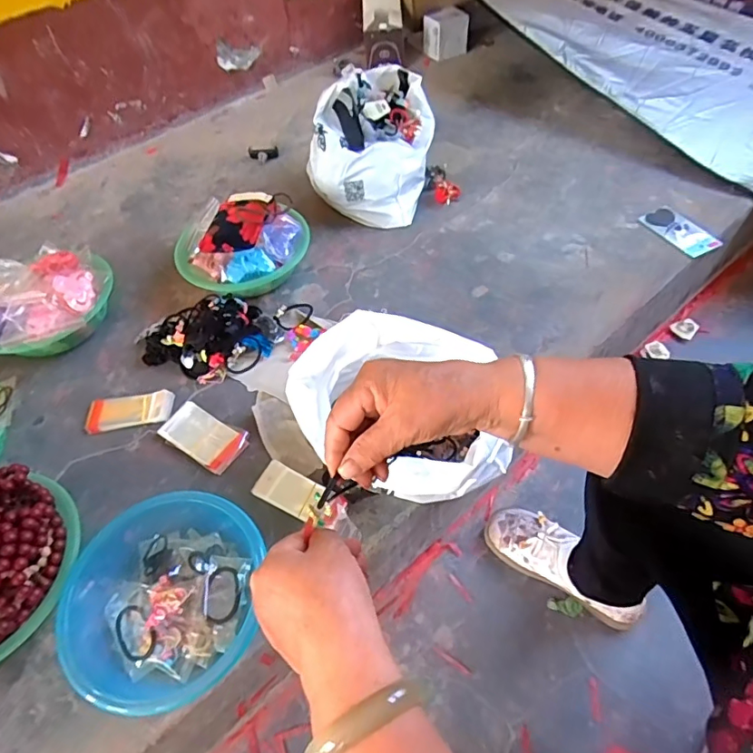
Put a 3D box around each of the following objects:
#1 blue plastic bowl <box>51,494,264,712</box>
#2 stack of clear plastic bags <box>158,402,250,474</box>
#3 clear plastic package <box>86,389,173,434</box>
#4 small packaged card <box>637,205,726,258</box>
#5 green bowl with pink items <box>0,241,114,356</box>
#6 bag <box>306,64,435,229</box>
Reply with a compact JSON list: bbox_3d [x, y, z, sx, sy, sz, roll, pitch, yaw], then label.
[{"bbox_3d":[-0.246,0.255,0.592,0.209,0.079,0.218,-3,53,4],"label":"blue plastic bowl"},{"bbox_3d":[-0.253,0.090,0.750,0.127,0.017,0.070,23,59,21],"label":"stack of clear plastic bags"},{"bbox_3d":[-0.382,0.055,0.788,0.128,0.024,0.055,-10,53,-1],"label":"clear plastic package"},{"bbox_3d":[0.574,-0.279,0.960,0.078,0.006,0.142,-25,55,-13],"label":"small packaged card"},{"bbox_3d":[-0.581,-0.136,0.875,0.228,0.085,0.233,-3,53,4],"label":"green bowl with pink items"},{"bbox_3d":[0.001,-0.501,1.057,0.219,0.198,0.330,8,55,12],"label":"bag"}]

